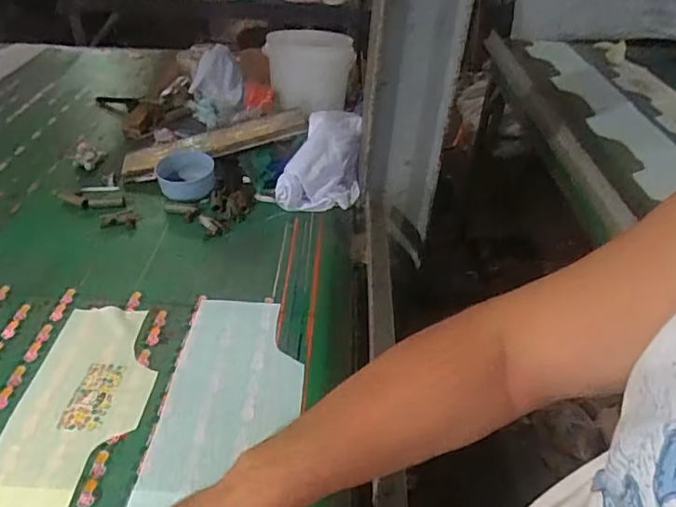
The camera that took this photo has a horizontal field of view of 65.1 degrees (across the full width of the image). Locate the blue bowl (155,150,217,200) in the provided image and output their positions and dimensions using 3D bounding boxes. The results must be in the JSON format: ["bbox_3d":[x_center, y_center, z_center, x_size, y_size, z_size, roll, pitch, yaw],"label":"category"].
[{"bbox_3d":[-0.292,-0.153,1.020,0.109,0.046,0.108,-7,39,-11],"label":"blue bowl"}]

